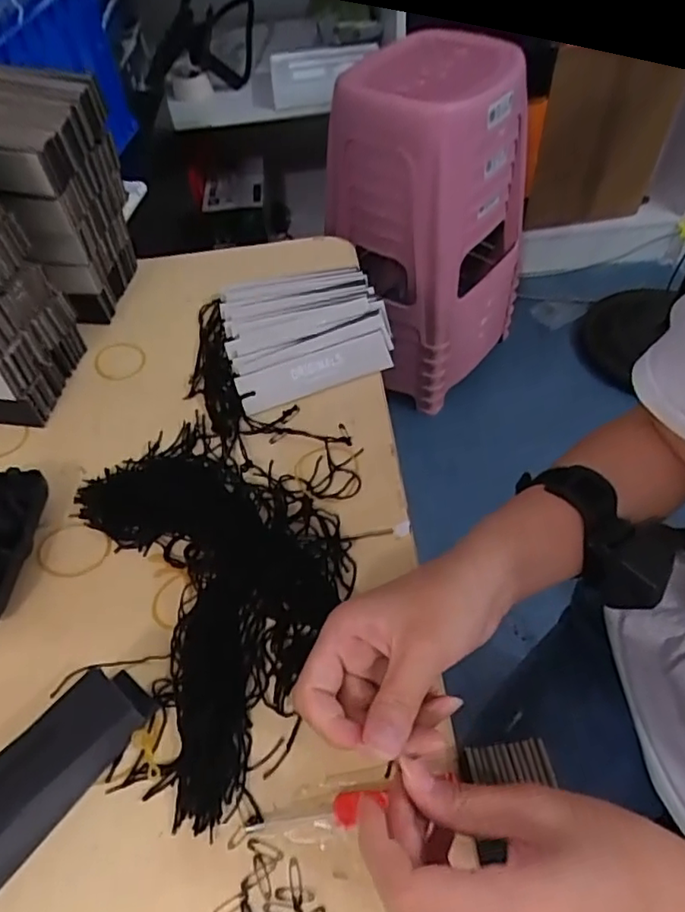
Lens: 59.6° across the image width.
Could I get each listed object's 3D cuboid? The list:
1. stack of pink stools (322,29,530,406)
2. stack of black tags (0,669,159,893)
[{"bbox_3d":[0.176,-0.432,1.178,0.299,0.580,0.371,24,57,22],"label":"stack of pink stools"},{"bbox_3d":[-0.157,0.168,0.301,0.037,0.038,0.131,32,61,26],"label":"stack of black tags"}]

